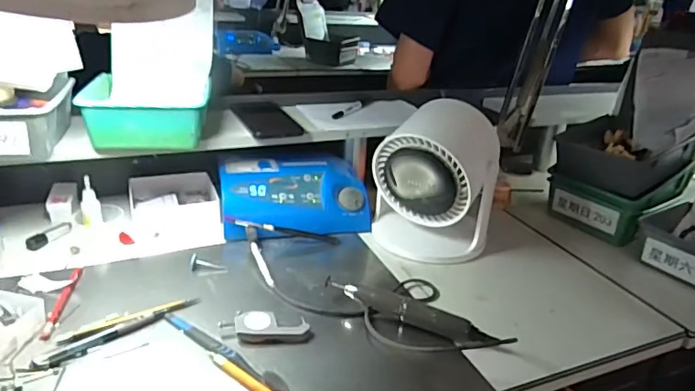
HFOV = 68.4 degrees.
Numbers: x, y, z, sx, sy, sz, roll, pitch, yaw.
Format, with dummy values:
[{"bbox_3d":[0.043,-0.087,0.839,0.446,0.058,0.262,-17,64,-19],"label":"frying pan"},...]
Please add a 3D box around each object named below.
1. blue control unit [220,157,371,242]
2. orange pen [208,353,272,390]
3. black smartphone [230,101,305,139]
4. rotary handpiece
[{"bbox_3d":[-0.085,-0.001,0.804,0.225,0.079,0.150,-4,28,-18],"label":"blue control unit"},{"bbox_3d":[-0.085,0.186,0.489,0.138,0.009,0.013,23,32,31],"label":"orange pen"},{"bbox_3d":[-0.134,-0.129,0.837,0.083,0.012,0.190,-6,27,-21],"label":"black smartphone"},{"bbox_3d":[0.075,0.142,0.590,0.214,0.037,0.025,13,28,14],"label":"rotary handpiece"}]

